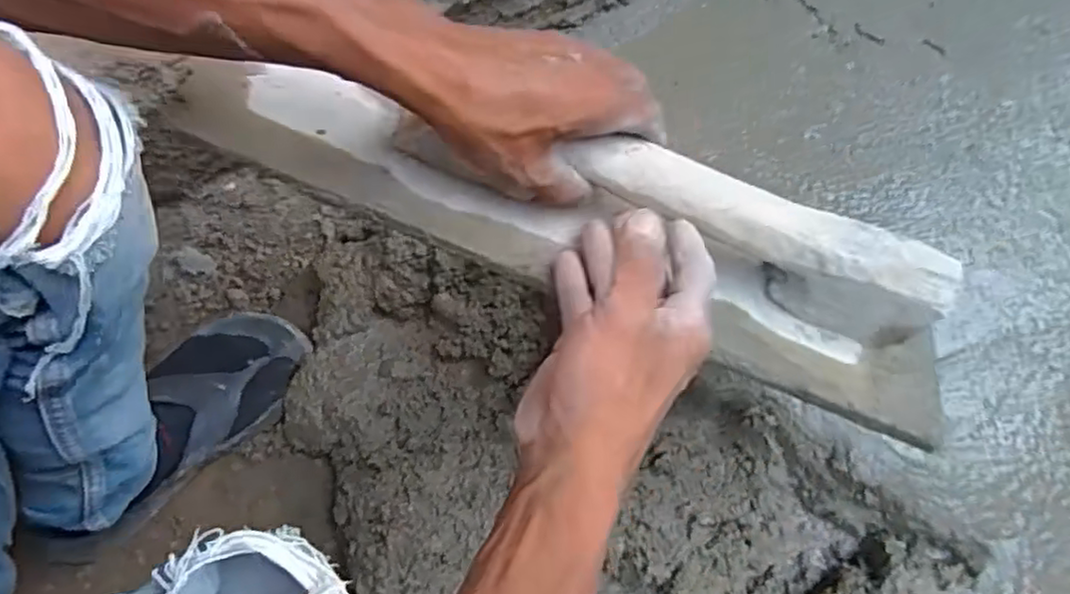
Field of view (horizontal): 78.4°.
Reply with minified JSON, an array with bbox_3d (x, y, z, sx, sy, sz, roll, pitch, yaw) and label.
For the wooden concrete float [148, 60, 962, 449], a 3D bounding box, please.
[{"bbox_3d":[0.028,-0.042,0.383,0.483,0.067,0.108,18,71,-3],"label":"wooden concrete float"}]

